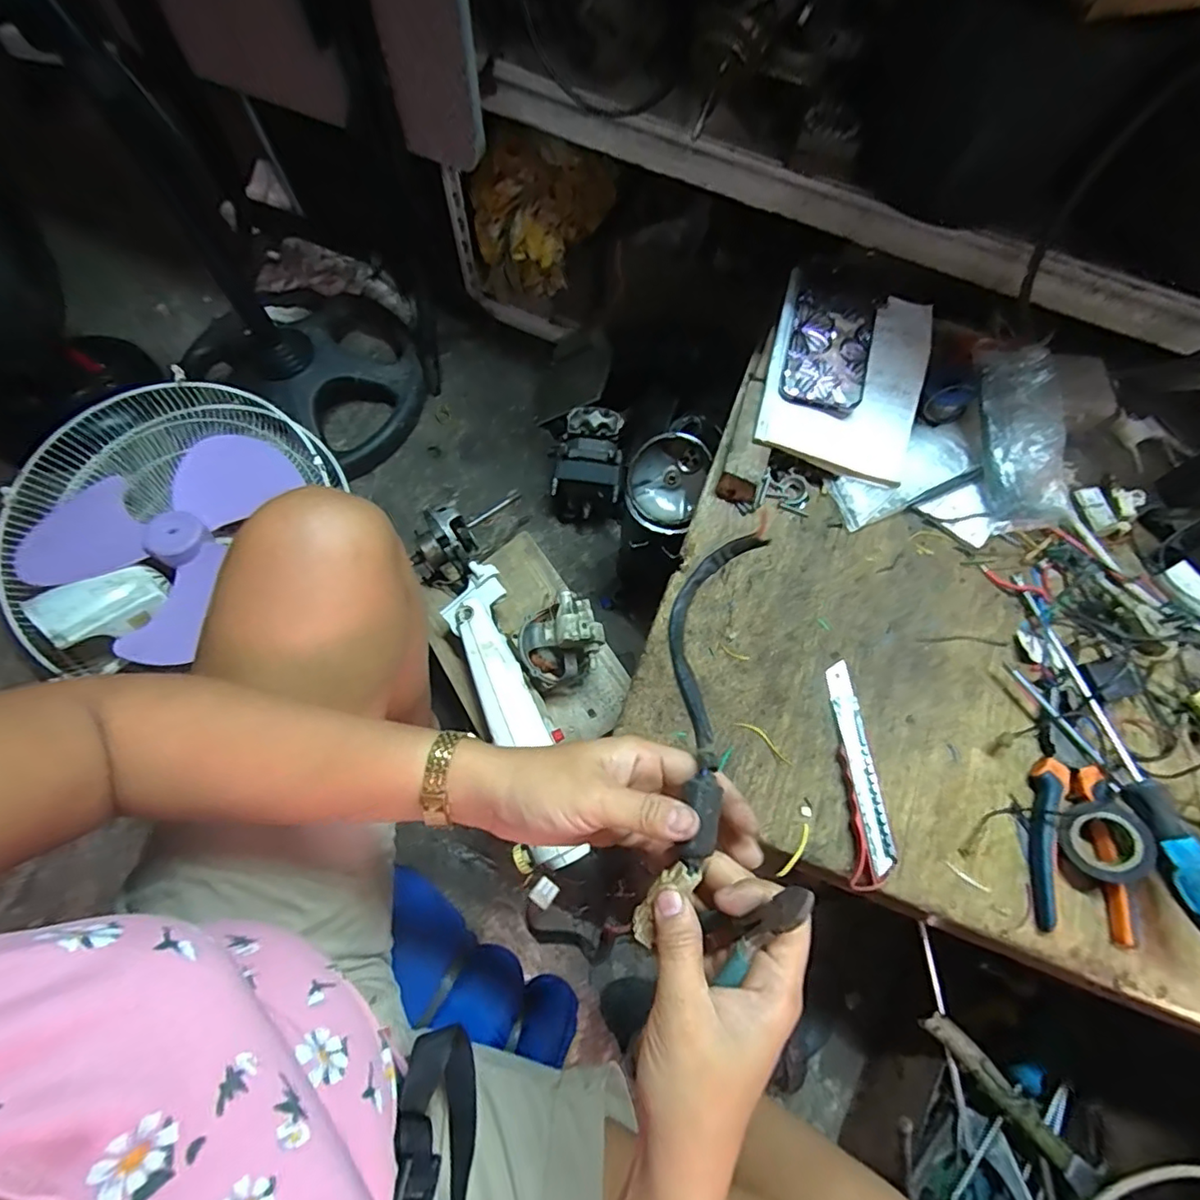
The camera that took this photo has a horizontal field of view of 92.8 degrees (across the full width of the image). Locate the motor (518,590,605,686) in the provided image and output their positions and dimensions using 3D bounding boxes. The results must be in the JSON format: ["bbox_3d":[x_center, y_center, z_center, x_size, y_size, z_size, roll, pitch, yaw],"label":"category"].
[{"bbox_3d":[-0.045,0.043,0.623,0.090,0.085,0.085,-22,70,-10],"label":"motor"}]

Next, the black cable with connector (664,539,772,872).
[{"bbox_3d":[0.065,0.046,0.342,0.052,0.036,0.206,10,55,2],"label":"black cable with connector"}]

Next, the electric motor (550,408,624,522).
[{"bbox_3d":[-0.020,-0.204,0.879,0.111,0.092,0.168,3,98,6],"label":"electric motor"}]

